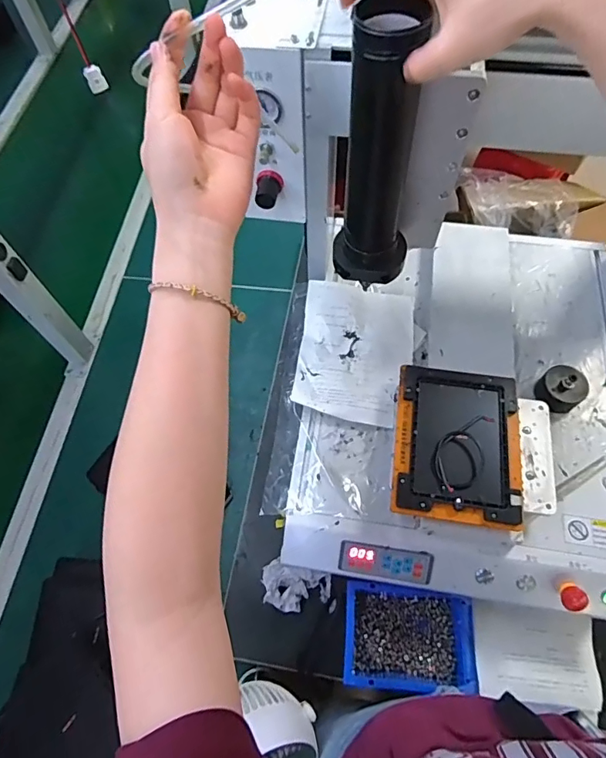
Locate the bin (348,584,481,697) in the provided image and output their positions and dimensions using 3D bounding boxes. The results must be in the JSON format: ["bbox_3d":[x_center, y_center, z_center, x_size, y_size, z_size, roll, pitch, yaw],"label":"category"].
[{"bbox_3d":[0.145,0.350,0.624,0.178,0.075,0.118,6,64,5],"label":"bin"}]

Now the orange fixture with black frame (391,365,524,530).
[{"bbox_3d":[0.194,0.076,0.582,0.152,0.019,0.198,7,64,5],"label":"orange fixture with black frame"}]

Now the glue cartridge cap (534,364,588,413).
[{"bbox_3d":[0.354,0.016,0.639,0.055,0.052,0.054,-1,63,2],"label":"glue cartridge cap"}]

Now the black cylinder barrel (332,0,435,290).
[{"bbox_3d":[0.070,-0.191,0.423,0.075,0.247,0.063,-9,61,-1],"label":"black cylinder barrel"}]

